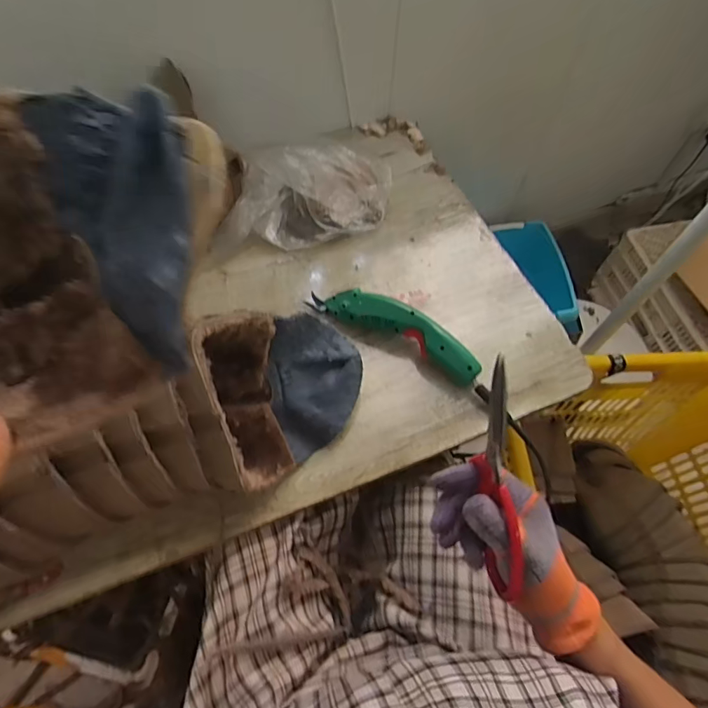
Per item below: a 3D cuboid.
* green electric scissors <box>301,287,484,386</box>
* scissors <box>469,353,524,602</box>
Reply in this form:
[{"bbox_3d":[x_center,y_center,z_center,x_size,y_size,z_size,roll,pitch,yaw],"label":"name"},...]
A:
[{"bbox_3d":[0.054,-0.035,0.596,0.235,0.051,0.045,30,63,15],"label":"green electric scissors"},{"bbox_3d":[0.103,0.086,0.340,0.007,0.063,0.179,-9,101,-7],"label":"scissors"}]

